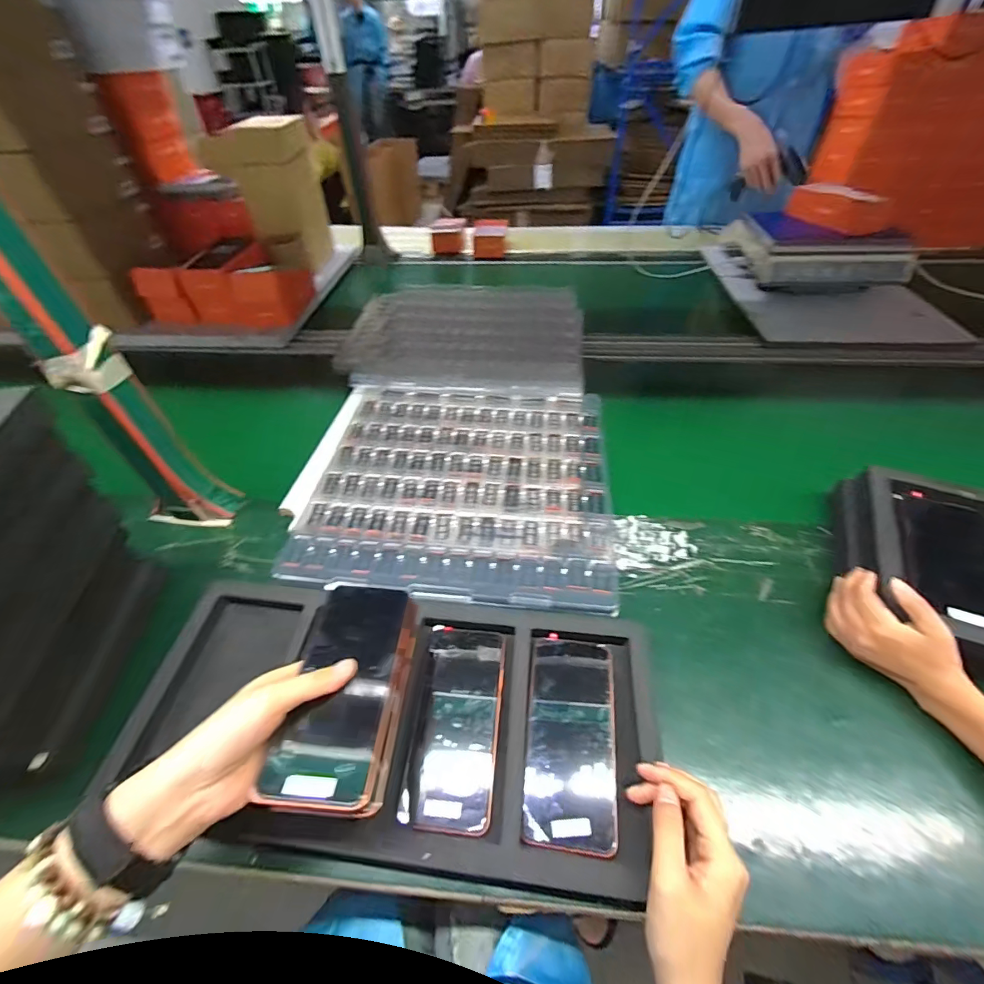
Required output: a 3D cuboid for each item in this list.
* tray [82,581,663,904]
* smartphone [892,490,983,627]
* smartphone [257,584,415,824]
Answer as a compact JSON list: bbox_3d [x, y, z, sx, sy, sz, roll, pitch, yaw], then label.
[{"bbox_3d":[-0.093,0.198,0.424,0.474,0.036,0.229,8,48,8],"label":"tray"},{"bbox_3d":[0.504,0.066,0.474,0.089,0.015,0.162,19,50,19],"label":"smartphone"},{"bbox_3d":[-0.112,0.152,0.352,0.082,0.015,0.171,6,42,-2],"label":"smartphone"}]

